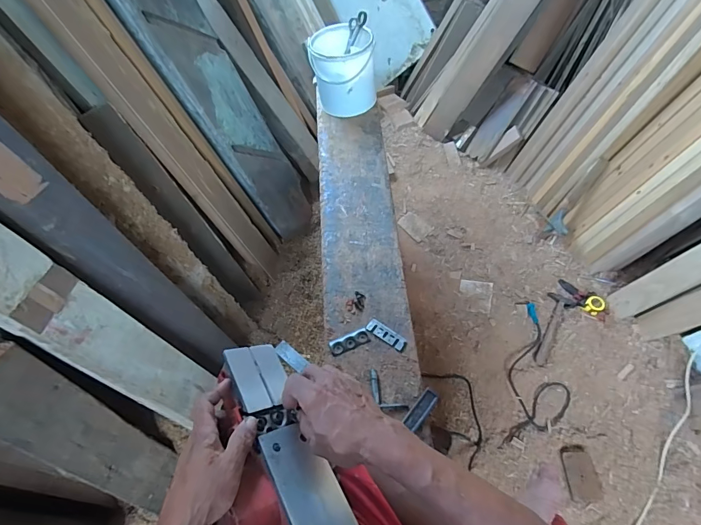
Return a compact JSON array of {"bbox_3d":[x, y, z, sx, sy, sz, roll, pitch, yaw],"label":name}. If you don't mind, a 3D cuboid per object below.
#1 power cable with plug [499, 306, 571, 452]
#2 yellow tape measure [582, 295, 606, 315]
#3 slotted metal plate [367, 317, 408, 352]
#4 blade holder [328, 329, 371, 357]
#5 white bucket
[{"bbox_3d":[0.631,0.381,1.280,0.184,0.031,0.505,15,60,13],"label":"power cable with plug"},{"bbox_3d":[0.875,0.154,1.375,0.062,0.029,0.072,36,67,23],"label":"yellow tape measure"},{"bbox_3d":[0.070,0.141,0.744,0.085,0.008,0.028,32,66,21],"label":"slotted metal plate"},{"bbox_3d":[-0.002,0.155,0.745,0.079,0.004,0.033,-20,59,-8],"label":"blade holder"},{"bbox_3d":[-0.019,-0.555,1.147,0.180,0.215,0.179,-2,58,3],"label":"white bucket"}]

